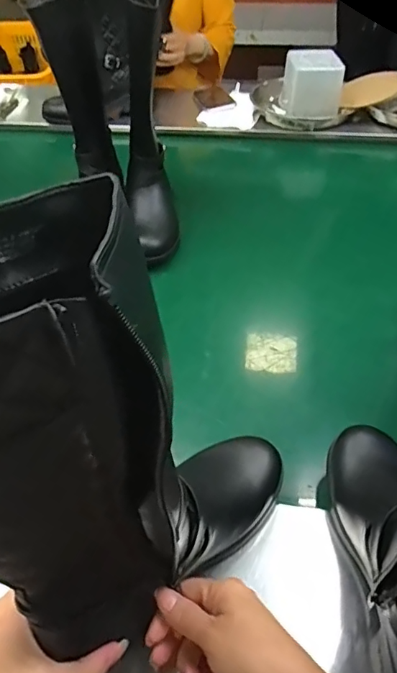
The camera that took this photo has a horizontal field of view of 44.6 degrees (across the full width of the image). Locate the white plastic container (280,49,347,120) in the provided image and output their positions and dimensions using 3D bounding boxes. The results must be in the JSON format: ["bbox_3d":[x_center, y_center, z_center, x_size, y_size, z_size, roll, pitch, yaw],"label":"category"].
[{"bbox_3d":[0.241,-0.536,1.038,0.116,0.118,0.107,1,46,4],"label":"white plastic container"}]

